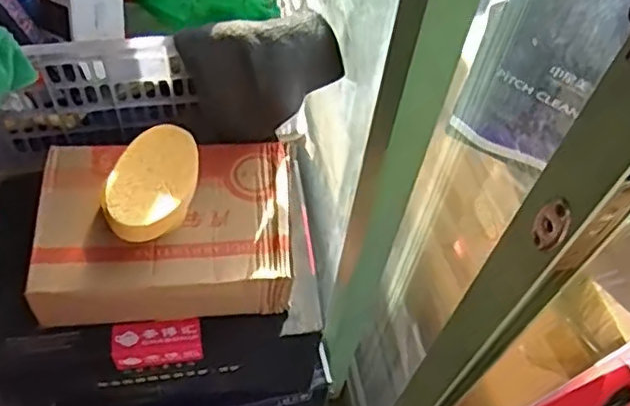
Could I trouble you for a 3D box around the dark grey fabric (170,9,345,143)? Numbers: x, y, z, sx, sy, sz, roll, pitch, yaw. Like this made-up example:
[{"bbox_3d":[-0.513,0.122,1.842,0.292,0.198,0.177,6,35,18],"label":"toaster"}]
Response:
[{"bbox_3d":[-0.067,-0.150,0.803,0.176,0.134,0.082,-12,59,-13],"label":"dark grey fabric"}]

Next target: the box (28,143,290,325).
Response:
[{"bbox_3d":[-0.179,0.030,0.792,0.287,0.078,0.193,-1,57,-6],"label":"box"}]

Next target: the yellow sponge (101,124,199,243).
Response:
[{"bbox_3d":[-0.185,-0.019,0.755,0.090,0.056,0.137,9,56,1],"label":"yellow sponge"}]

